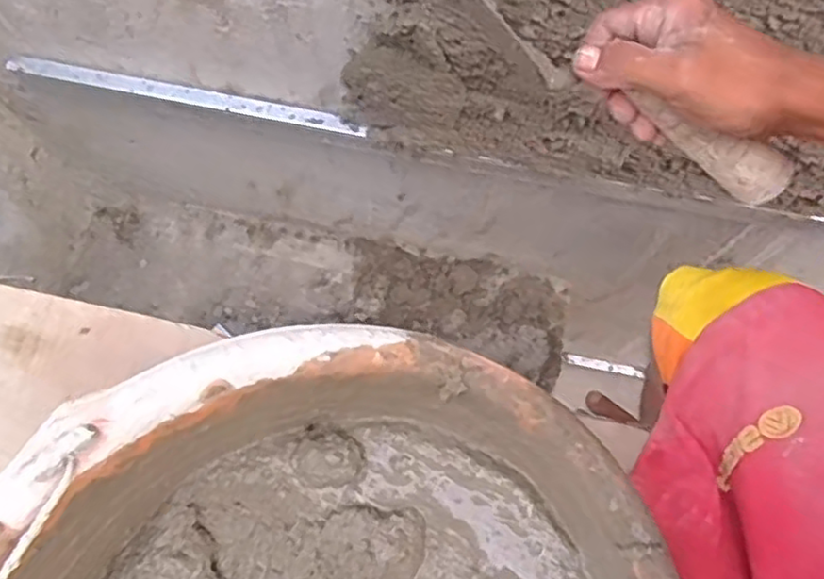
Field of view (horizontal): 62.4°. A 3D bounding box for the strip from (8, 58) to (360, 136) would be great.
[{"bbox_3d":[-0.239,-0.206,0.723,0.384,0.012,0.016,11,73,3],"label":"strip"}]

